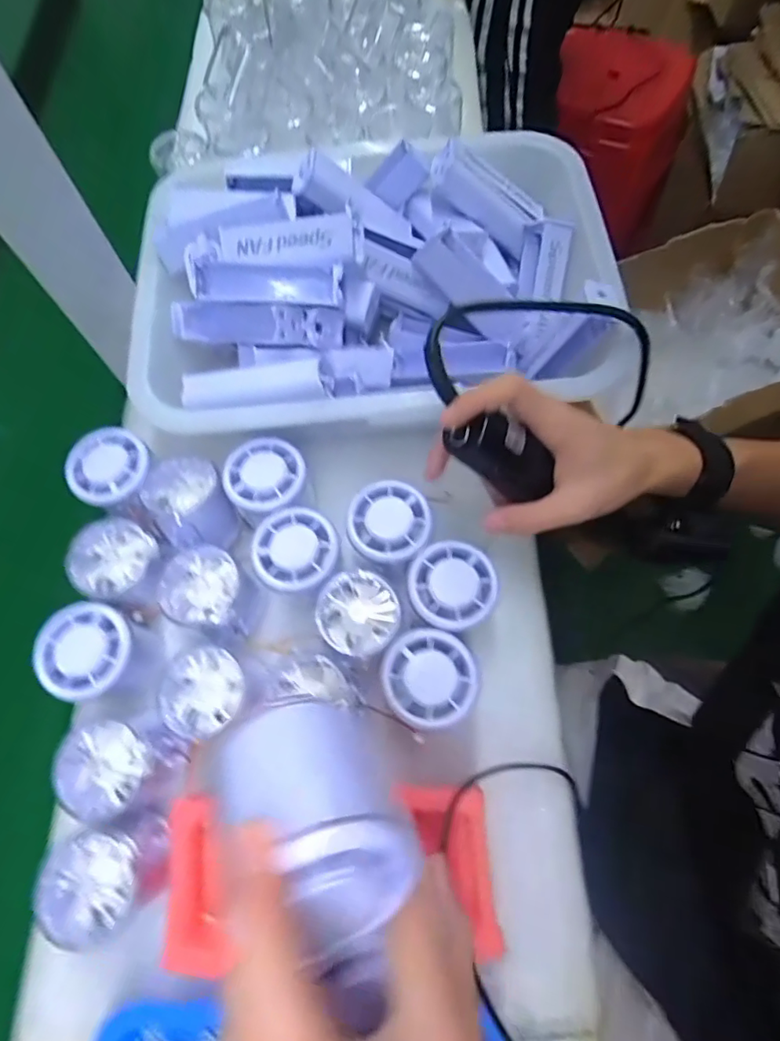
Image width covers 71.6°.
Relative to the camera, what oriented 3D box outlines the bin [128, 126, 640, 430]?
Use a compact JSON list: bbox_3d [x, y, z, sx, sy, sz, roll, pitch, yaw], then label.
[{"bbox_3d":[-0.011,-0.187,0.422,0.358,0.097,0.255,-7,68,-1],"label":"bin"}]

